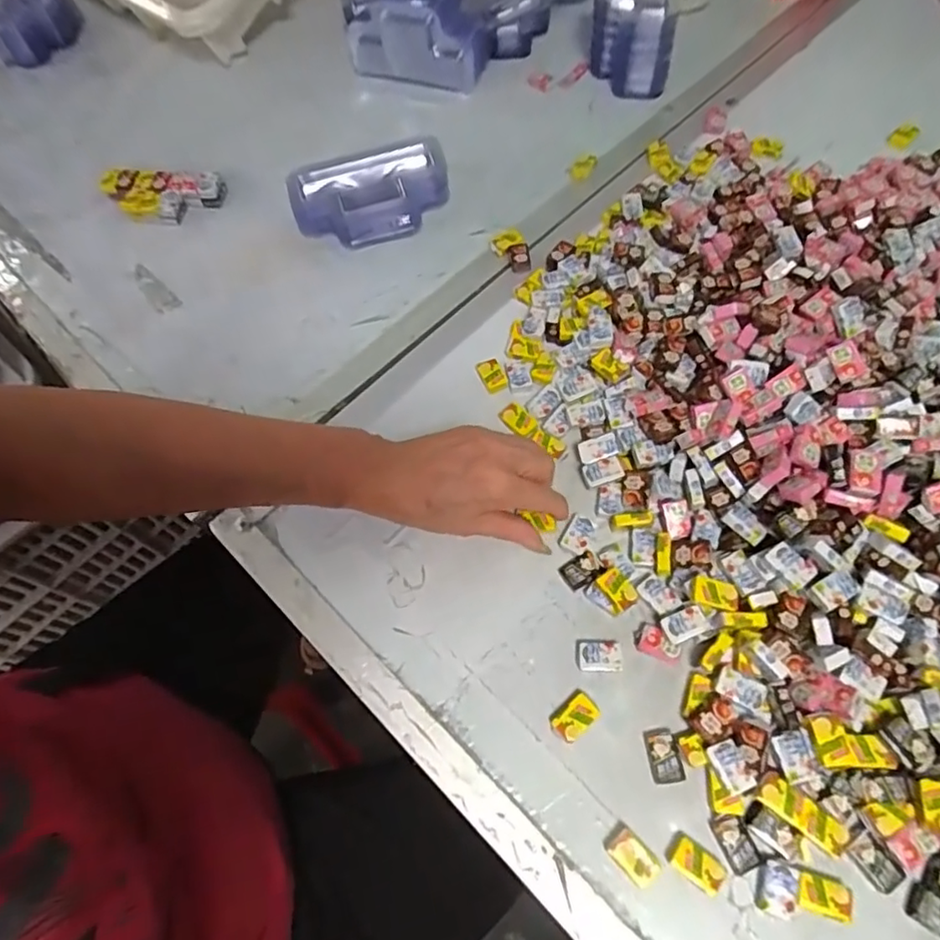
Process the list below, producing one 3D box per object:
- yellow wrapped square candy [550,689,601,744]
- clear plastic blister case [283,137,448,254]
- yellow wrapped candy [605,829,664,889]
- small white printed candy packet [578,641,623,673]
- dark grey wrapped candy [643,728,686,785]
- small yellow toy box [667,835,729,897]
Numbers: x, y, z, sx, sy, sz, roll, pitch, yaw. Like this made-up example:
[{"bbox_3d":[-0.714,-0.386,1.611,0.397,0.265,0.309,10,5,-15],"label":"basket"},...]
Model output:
[{"bbox_3d":[0.063,0.148,0.366,0.029,0.009,0.018,-41,68,-16],"label":"yellow wrapped square candy"},{"bbox_3d":[-0.088,-0.245,0.549,0.142,0.042,0.074,-18,64,-5],"label":"clear plastic blister case"},{"bbox_3d":[0.090,0.212,0.334,0.017,0.004,0.026,-38,68,-15],"label":"yellow wrapped candy"},{"bbox_3d":[0.081,0.116,0.381,0.027,0.009,0.019,-1,64,3],"label":"small white printed candy packet"},{"bbox_3d":[0.112,0.166,0.354,0.017,0.007,0.029,-9,64,-1],"label":"dark grey wrapped candy"},{"bbox_3d":[0.123,0.213,0.330,0.029,0.004,0.018,36,71,18],"label":"small yellow toy box"}]

